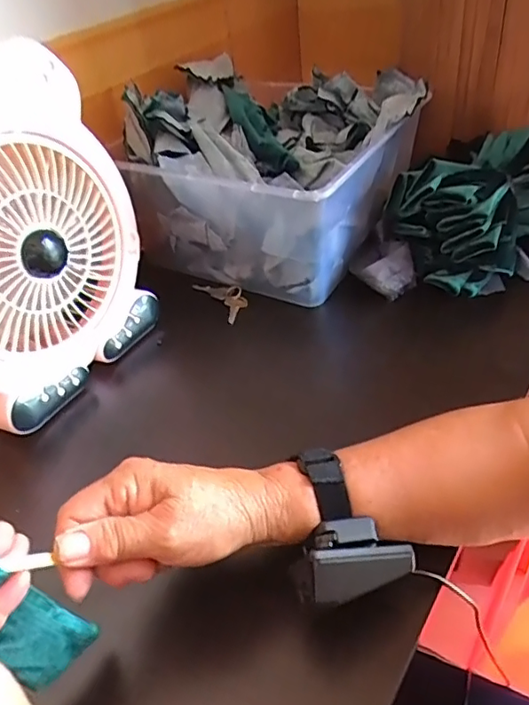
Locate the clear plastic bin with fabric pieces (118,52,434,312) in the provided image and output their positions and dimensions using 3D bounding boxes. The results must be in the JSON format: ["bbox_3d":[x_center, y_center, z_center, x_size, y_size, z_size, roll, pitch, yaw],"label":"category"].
[{"bbox_3d":[0.020,-0.214,0.648,0.256,0.184,0.283,19,46,27],"label":"clear plastic bin with fabric pieces"}]

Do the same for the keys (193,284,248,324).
[{"bbox_3d":[-0.045,-0.063,0.628,0.036,0.010,0.082,-26,44,-22],"label":"keys"}]

